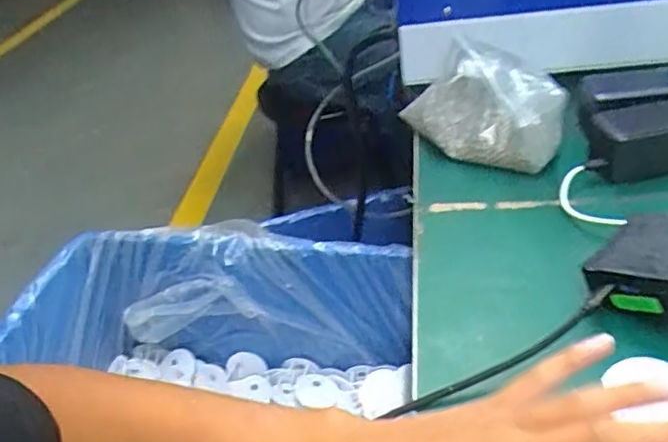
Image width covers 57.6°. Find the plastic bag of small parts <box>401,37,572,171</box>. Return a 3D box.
[{"bbox_3d":[0.131,-0.105,0.574,0.171,0.104,0.071,19,44,30],"label":"plastic bag of small parts"}]

